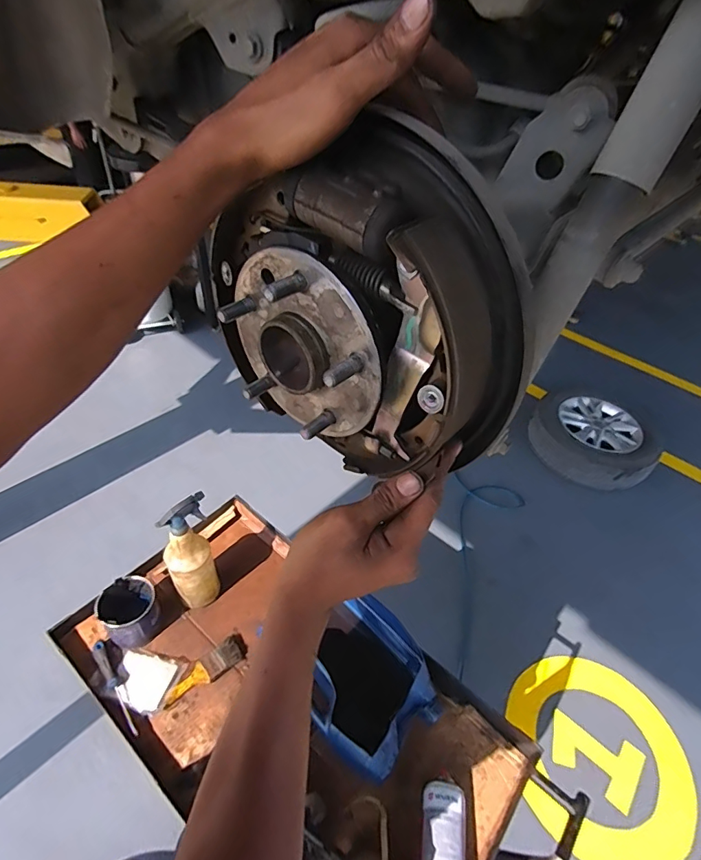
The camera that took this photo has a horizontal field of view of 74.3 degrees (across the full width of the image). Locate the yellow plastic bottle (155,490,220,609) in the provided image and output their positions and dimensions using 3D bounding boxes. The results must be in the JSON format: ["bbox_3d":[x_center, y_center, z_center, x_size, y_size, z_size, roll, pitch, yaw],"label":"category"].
[{"bbox_3d":[-0.302,0.244,0.884,0.093,0.273,0.068,-24,54,-29],"label":"yellow plastic bottle"}]

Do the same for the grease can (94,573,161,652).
[{"bbox_3d":[-0.428,0.349,0.902,0.097,0.106,0.104,5,45,-5],"label":"grease can"}]

